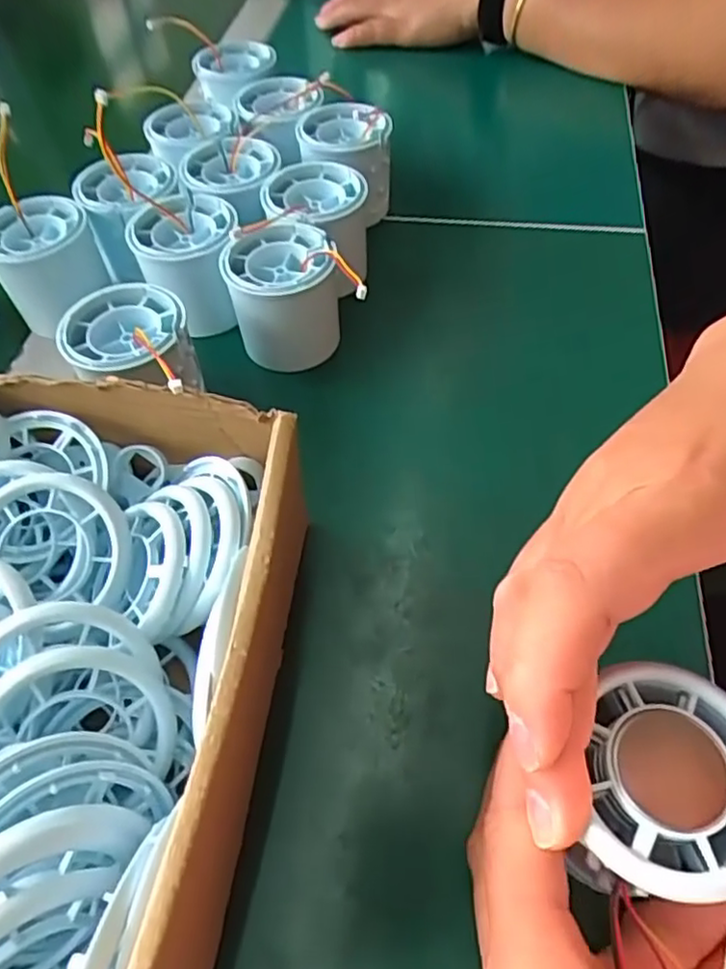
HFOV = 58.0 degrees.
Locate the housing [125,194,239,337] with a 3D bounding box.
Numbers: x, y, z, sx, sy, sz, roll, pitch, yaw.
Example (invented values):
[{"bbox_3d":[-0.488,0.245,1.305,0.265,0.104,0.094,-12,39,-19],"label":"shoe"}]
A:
[{"bbox_3d":[-0.088,-0.114,0.345,0.054,0.049,0.061,-16,56,-8],"label":"housing"}]

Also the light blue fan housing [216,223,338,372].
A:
[{"bbox_3d":[-0.038,-0.092,0.328,0.051,0.054,0.050,-2,55,2],"label":"light blue fan housing"}]

